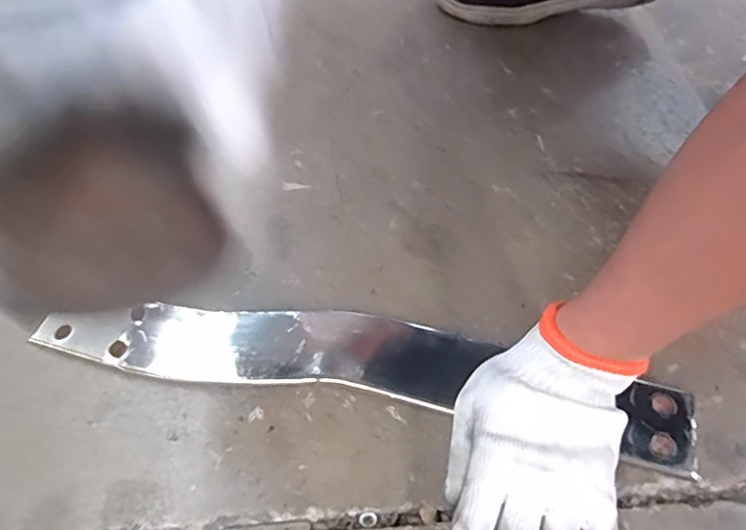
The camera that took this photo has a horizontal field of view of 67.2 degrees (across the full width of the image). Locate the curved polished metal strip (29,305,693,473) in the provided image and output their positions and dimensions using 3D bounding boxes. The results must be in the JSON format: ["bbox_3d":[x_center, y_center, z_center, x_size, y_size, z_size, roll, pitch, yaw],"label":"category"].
[{"bbox_3d":[-0.013,0.067,0.400,0.447,0.011,0.073,7,57,5],"label":"curved polished metal strip"}]

